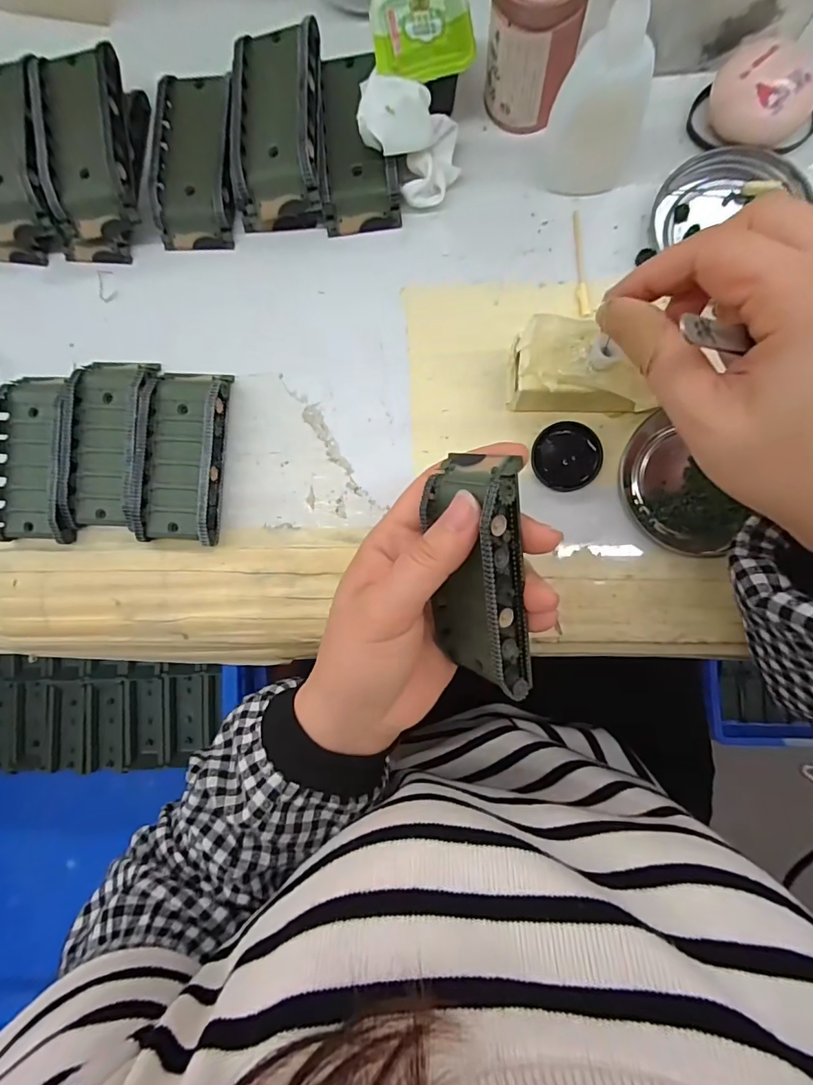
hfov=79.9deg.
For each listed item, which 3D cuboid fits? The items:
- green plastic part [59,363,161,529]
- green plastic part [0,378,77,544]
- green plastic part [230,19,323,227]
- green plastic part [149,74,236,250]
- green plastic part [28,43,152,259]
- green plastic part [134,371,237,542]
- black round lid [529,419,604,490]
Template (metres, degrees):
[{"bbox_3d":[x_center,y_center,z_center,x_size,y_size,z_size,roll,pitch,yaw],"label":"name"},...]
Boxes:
[{"bbox_3d":[-0.170,-0.057,0.277,0.045,0.019,0.094,3,89,6],"label":"green plastic part"},{"bbox_3d":[-0.214,-0.049,0.280,0.044,0.018,0.094,2,89,6],"label":"green plastic part"},{"bbox_3d":[-0.070,-0.226,0.266,0.048,0.036,0.091,1,88,6],"label":"green plastic part"},{"bbox_3d":[-0.119,-0.221,0.280,0.046,0.022,0.092,4,89,6],"label":"green plastic part"},{"bbox_3d":[-0.179,-0.220,0.276,0.056,0.035,0.102,-3,88,6],"label":"green plastic part"},{"bbox_3d":[-0.125,-0.049,0.273,0.044,0.021,0.095,3,89,6],"label":"green plastic part"},{"bbox_3d":[0.085,-0.045,0.259,0.035,0.007,0.035,0,88,6],"label":"black round lid"}]

